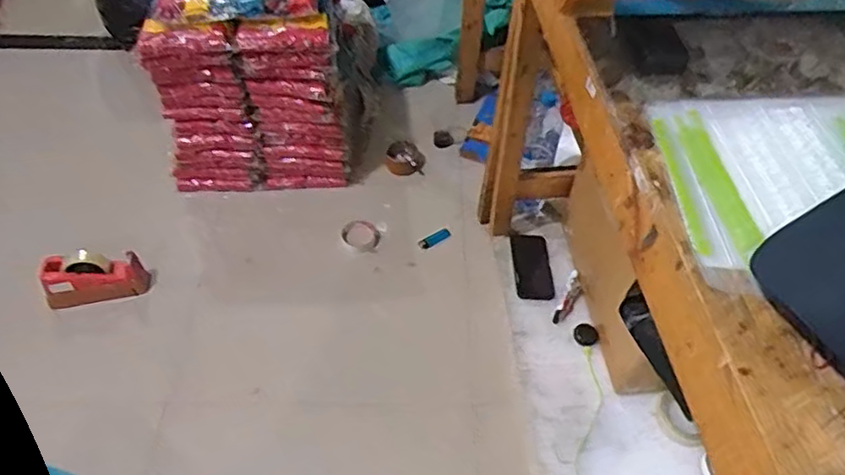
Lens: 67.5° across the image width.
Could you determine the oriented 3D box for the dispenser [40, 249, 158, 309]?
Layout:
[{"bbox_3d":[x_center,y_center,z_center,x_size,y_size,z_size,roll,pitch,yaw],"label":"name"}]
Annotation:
[{"bbox_3d":[-0.692,0.082,1.341,0.205,0.127,0.069,-13,52,-12],"label":"dispenser"}]

